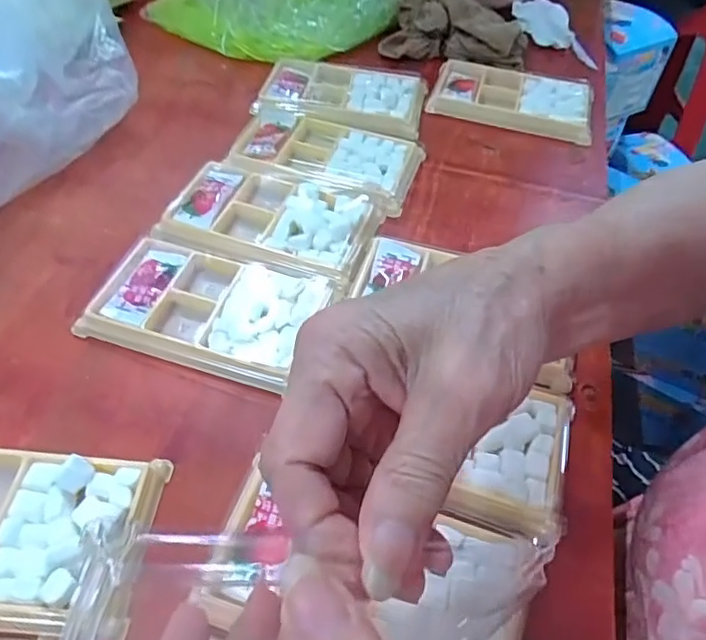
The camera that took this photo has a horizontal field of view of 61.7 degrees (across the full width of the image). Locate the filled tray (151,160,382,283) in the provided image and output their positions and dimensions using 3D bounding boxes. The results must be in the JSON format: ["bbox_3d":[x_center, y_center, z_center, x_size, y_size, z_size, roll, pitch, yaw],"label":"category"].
[{"bbox_3d":[-0.054,-0.069,0.395,0.130,0.014,0.079,16,52,8],"label":"filled tray"}]

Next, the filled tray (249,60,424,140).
[{"bbox_3d":[-0.009,-0.190,0.496,0.135,0.014,0.082,10,51,3],"label":"filled tray"}]

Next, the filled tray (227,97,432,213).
[{"bbox_3d":[-0.021,-0.126,0.445,0.139,0.014,0.079,17,52,8],"label":"filled tray"}]

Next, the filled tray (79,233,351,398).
[{"bbox_3d":[-0.083,-0.008,0.349,0.126,0.014,0.082,17,52,8],"label":"filled tray"}]

